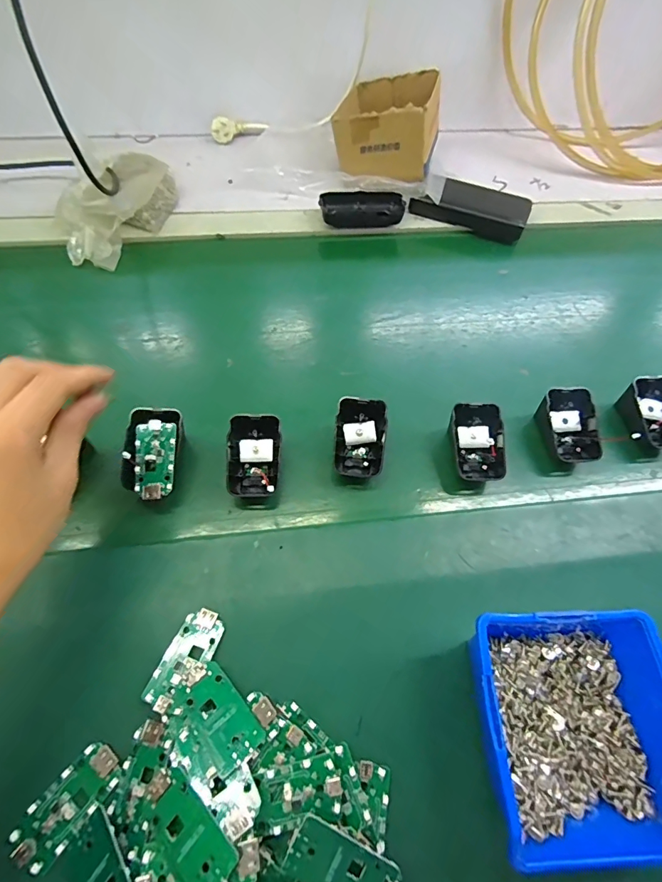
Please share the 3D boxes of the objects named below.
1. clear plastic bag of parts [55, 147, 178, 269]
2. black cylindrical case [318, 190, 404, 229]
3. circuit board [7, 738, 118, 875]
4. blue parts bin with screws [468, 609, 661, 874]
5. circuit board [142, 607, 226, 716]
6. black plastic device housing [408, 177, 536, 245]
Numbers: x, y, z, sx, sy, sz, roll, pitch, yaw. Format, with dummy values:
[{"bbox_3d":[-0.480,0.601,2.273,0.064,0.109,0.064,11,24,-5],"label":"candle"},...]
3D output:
[{"bbox_3d":[-0.271,-0.304,0.516,0.115,0.059,0.189,7,57,3],"label":"clear plastic bag of parts"},{"bbox_3d":[0.042,-0.313,0.560,0.111,0.028,0.050,0,61,0],"label":"black cylindrical case"},{"bbox_3d":[-0.156,0.216,0.245,0.031,0.005,0.062,38,67,19],"label":"circuit board"},{"bbox_3d":[0.144,0.175,0.254,0.120,0.063,0.124,1,62,-5],"label":"blue parts bin with screws"},{"bbox_3d":[-0.098,0.147,0.280,0.031,0.011,0.063,21,63,11],"label":"circuit board"},{"bbox_3d":[0.193,-0.323,0.568,0.150,0.030,0.068,21,63,11],"label":"black plastic device housing"}]

